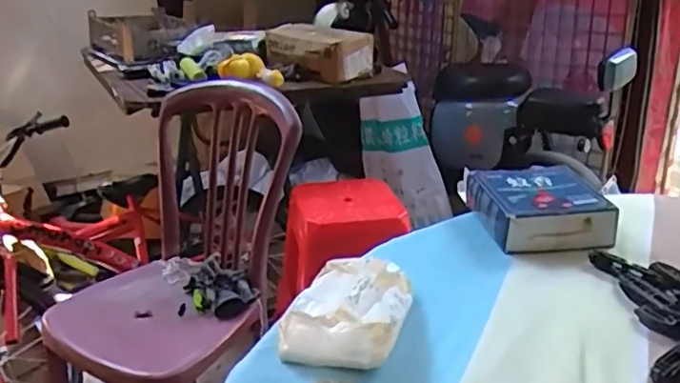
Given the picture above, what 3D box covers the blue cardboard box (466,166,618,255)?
[{"bbox_3d":[0.247,0.018,0.761,0.141,0.048,0.145,-3,24,-6],"label":"blue cardboard box"}]

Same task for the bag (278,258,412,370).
[{"bbox_3d":[0.010,0.104,0.574,0.107,0.043,0.147,6,25,15],"label":"bag"}]

